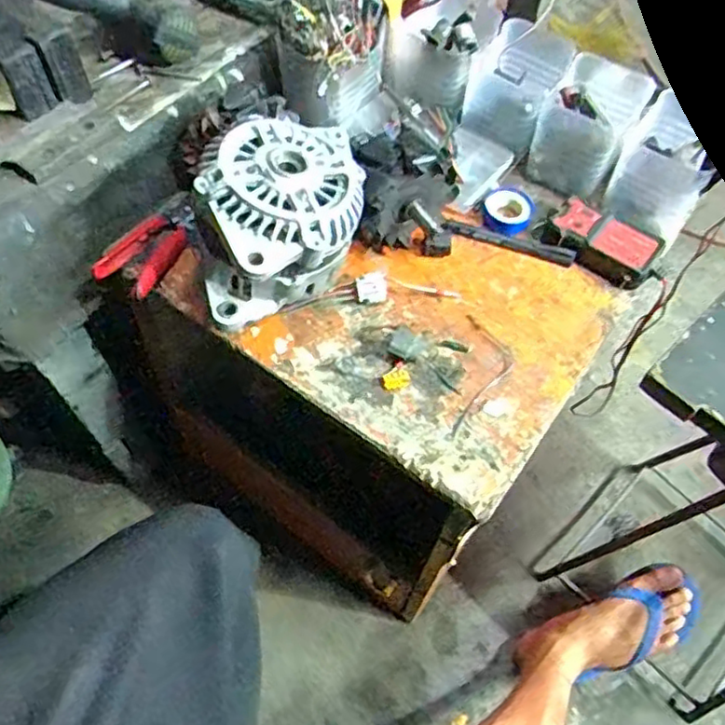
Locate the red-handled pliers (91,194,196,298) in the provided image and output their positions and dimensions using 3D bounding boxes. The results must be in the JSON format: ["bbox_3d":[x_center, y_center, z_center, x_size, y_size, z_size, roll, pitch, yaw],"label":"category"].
[{"bbox_3d":[-0.199,-0.118,0.648,0.059,0.028,0.122,32,62,15],"label":"red-handled pliers"}]

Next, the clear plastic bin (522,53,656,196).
[{"bbox_3d":[0.242,-0.255,0.727,0.088,0.089,0.107,31,62,14],"label":"clear plastic bin"}]

